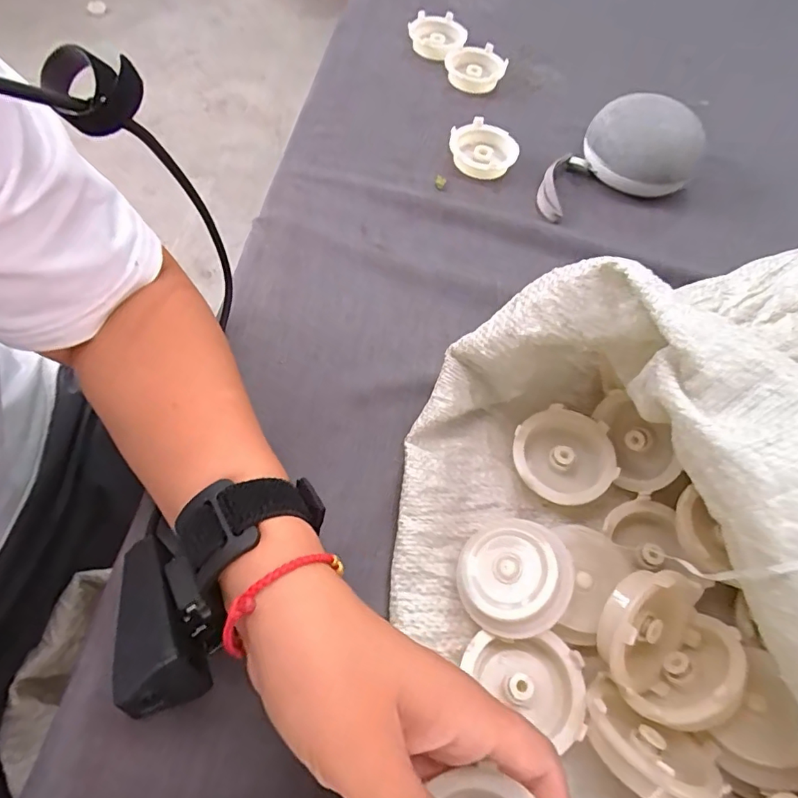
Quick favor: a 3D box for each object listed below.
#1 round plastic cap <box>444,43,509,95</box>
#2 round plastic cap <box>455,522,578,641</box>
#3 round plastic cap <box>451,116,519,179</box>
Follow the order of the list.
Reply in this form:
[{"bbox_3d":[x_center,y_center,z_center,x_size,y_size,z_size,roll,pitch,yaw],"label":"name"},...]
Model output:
[{"bbox_3d":[0.075,-0.323,0.497,0.056,0.017,0.059,-1,62,-5],"label":"round plastic cap"},{"bbox_3d":[0.057,0.091,0.255,0.054,0.015,0.054,-9,66,20],"label":"round plastic cap"},{"bbox_3d":[0.072,-0.214,0.434,0.057,0.015,0.055,2,62,-3],"label":"round plastic cap"}]

